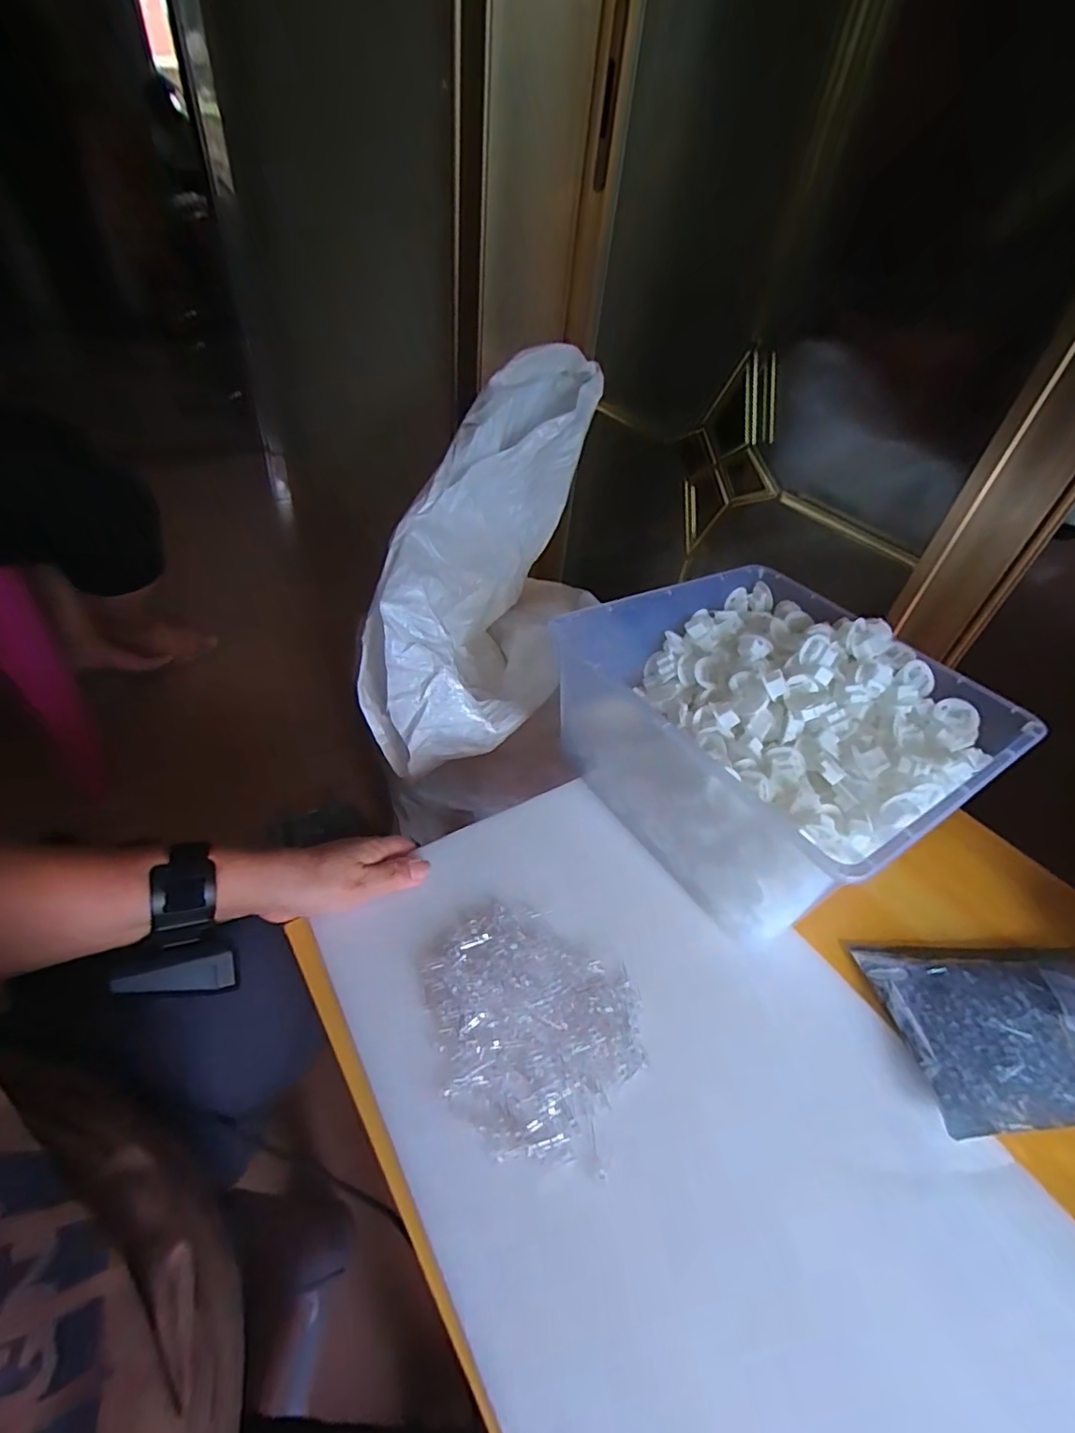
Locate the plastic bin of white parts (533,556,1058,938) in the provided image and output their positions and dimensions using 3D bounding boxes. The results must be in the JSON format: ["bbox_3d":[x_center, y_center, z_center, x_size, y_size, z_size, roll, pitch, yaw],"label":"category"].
[{"bbox_3d":[0.208,0.003,0.522,0.303,0.123,0.294,-25,50,-21],"label":"plastic bin of white parts"}]

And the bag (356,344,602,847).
[{"bbox_3d":[-0.046,-0.184,0.763,0.169,0.293,0.520,13,68,15],"label":"bag"}]

